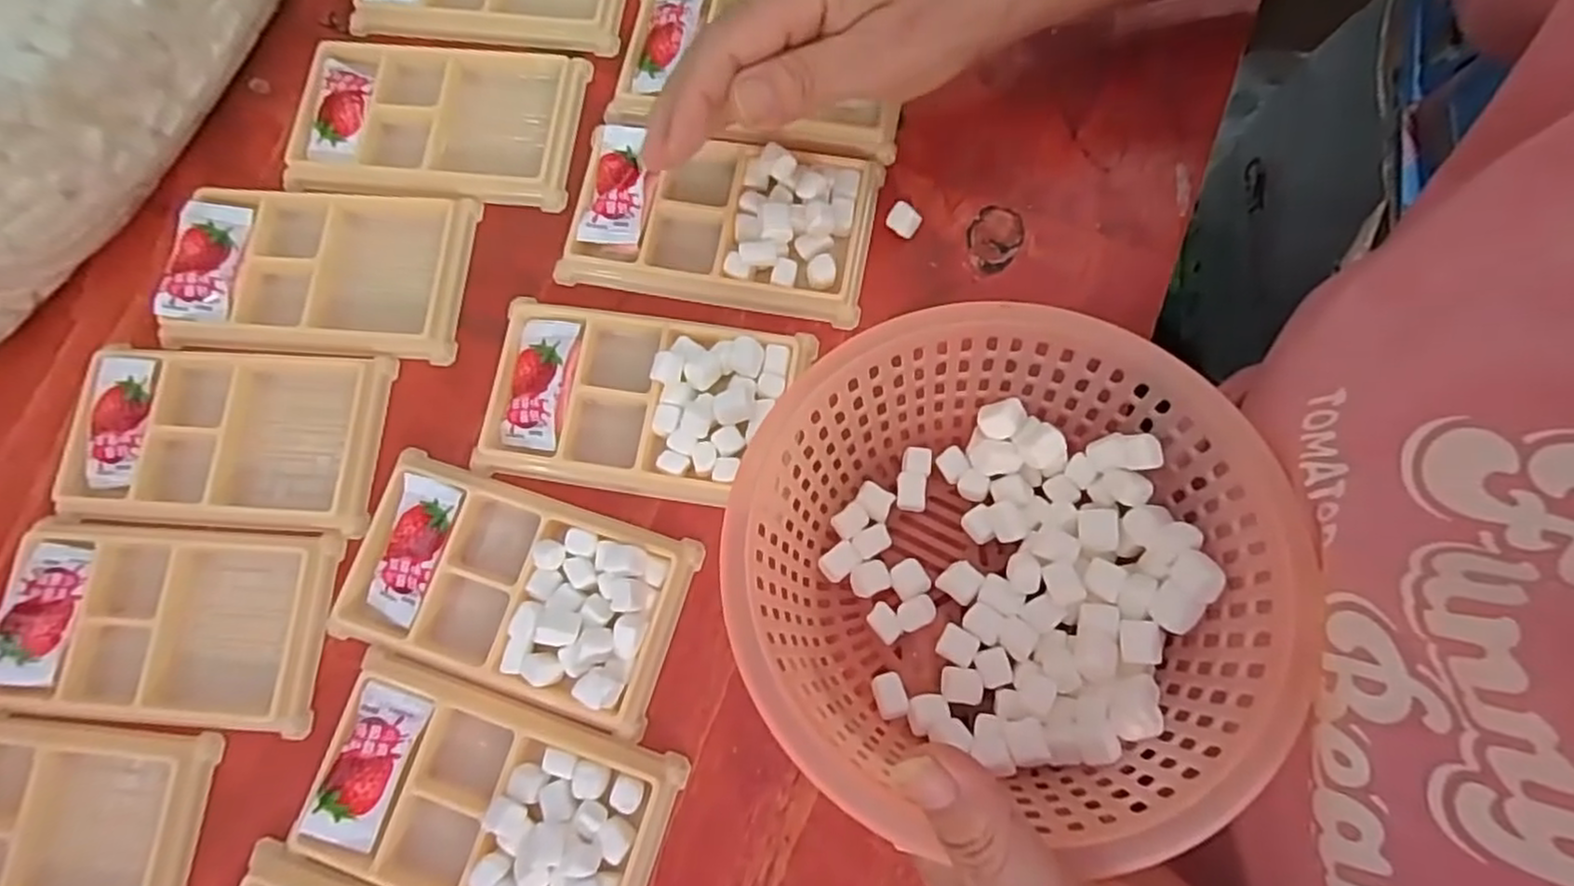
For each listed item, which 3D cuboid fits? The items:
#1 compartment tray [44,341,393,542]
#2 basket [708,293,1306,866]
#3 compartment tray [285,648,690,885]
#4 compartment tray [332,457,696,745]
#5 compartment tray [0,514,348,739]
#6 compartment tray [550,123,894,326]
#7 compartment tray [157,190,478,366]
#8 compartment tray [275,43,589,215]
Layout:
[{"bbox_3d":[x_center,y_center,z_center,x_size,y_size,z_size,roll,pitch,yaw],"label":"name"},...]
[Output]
[{"bbox_3d":[-0.243,-0.004,0.313,0.127,0.016,0.078,3,78,4],"label":"compartment tray"},{"bbox_3d":[0.067,0.036,0.247,0.167,0.082,0.157,0,78,1],"label":"basket"},{"bbox_3d":[-0.113,0.137,0.268,0.130,0.015,0.075,18,79,7],"label":"compartment tray"},{"bbox_3d":[-0.110,0.057,0.284,0.131,0.016,0.076,17,79,5],"label":"compartment tray"},{"bbox_3d":[-0.255,0.073,0.295,0.127,0.015,0.078,3,78,4],"label":"compartment tray"},{"bbox_3d":[-0.030,-0.102,0.318,0.133,0.017,0.075,10,78,5],"label":"compartment tray"},{"bbox_3d":[-0.213,-0.079,0.327,0.130,0.014,0.076,3,78,4],"label":"compartment tray"},{"bbox_3d":[-0.168,-0.155,0.347,0.131,0.013,0.078,5,78,4],"label":"compartment tray"}]

